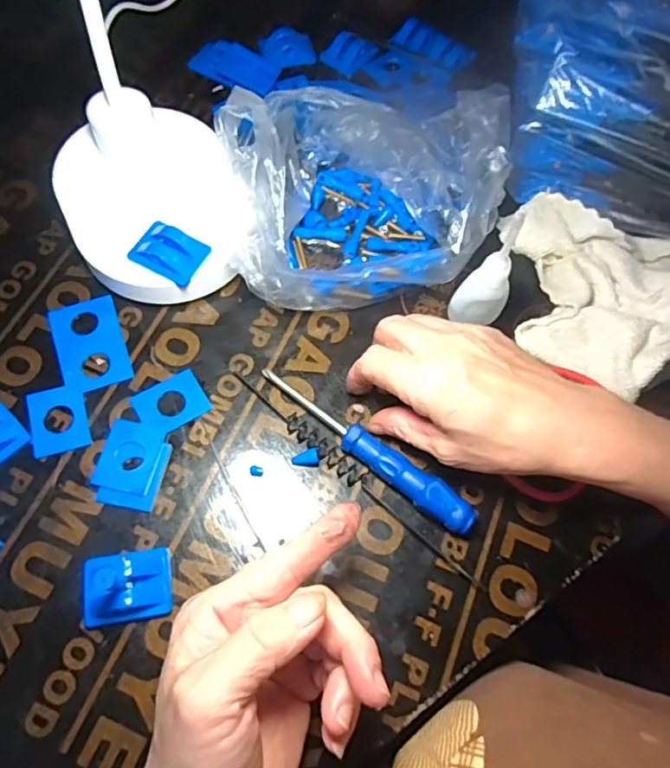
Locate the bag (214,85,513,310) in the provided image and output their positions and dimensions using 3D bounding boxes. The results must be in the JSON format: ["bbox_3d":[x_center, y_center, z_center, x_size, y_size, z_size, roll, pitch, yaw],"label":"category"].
[{"bbox_3d":[0.024,-0.138,0.376,0.175,0.084,0.155,-7,67,-6],"label":"bag"}]

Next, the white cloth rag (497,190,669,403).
[{"bbox_3d":[0.188,-0.062,0.372,0.158,0.040,0.132,19,67,5],"label":"white cloth rag"}]

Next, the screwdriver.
[{"bbox_3d":[0.017,0.038,0.337,0.151,0.016,0.017,37,70,12],"label":"screwdriver"}]

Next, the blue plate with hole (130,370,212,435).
[{"bbox_3d":[-0.101,0.011,0.346,0.041,0.004,0.033,-29,71,-14],"label":"blue plate with hole"}]

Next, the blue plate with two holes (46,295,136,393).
[{"bbox_3d":[-0.157,-0.026,0.359,0.041,0.004,0.064,-20,69,-11],"label":"blue plate with two holes"}]

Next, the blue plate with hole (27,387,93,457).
[{"bbox_3d":[-0.166,0.021,0.337,0.033,0.004,0.041,-17,68,-10],"label":"blue plate with hole"}]

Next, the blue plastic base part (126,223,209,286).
[{"bbox_3d":[-0.106,-0.085,0.358,0.041,0.010,0.032,28,68,9],"label":"blue plastic base part"}]

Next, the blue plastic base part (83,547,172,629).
[{"bbox_3d":[-0.110,0.108,0.299,0.044,0.012,0.035,-8,67,-6],"label":"blue plastic base part"}]

